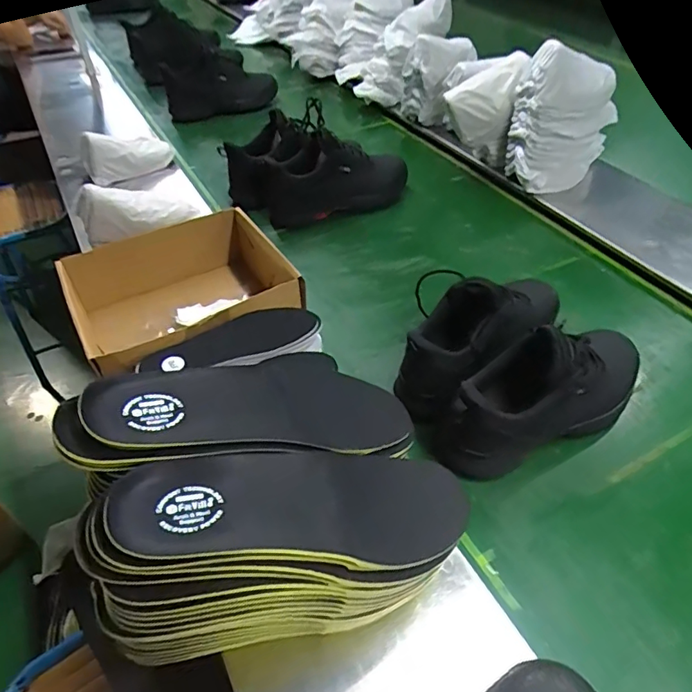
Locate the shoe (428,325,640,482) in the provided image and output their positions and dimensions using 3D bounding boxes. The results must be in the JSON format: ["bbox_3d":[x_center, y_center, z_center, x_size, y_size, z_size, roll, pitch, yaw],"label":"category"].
[{"bbox_3d":[0.228,0.055,0.580,0.285,0.135,0.087,-18,49,-16],"label":"shoe"}]

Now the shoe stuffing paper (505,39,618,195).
[{"bbox_3d":[0.407,-0.420,0.949,0.168,0.256,0.104,-23,51,-20],"label":"shoe stuffing paper"}]

